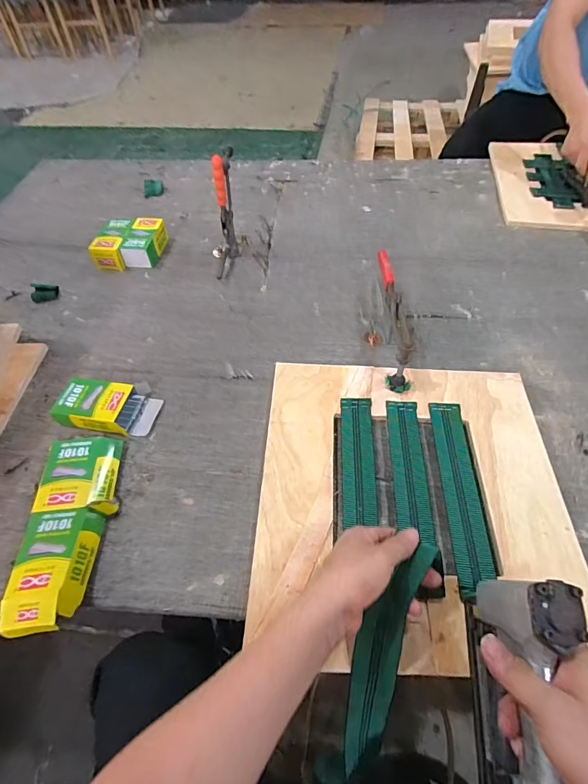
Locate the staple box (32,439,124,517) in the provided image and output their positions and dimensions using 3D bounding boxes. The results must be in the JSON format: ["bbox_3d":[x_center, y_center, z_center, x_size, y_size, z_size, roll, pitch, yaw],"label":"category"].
[{"bbox_3d":[-0.306,0.119,0.596,0.101,0.028,0.123,-6,53,-3],"label":"staple box"}]

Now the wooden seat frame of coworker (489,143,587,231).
[{"bbox_3d":[0.729,-0.538,1.053,0.397,0.020,0.431,7,56,11],"label":"wooden seat frame of coworker"}]

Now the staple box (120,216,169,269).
[{"bbox_3d":[-0.337,-0.339,0.935,0.067,0.051,0.133,5,53,5],"label":"staple box"}]

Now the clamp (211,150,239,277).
[{"bbox_3d":[-0.150,-0.384,0.871,0.066,0.207,0.179,-8,53,-4],"label":"clamp"}]

